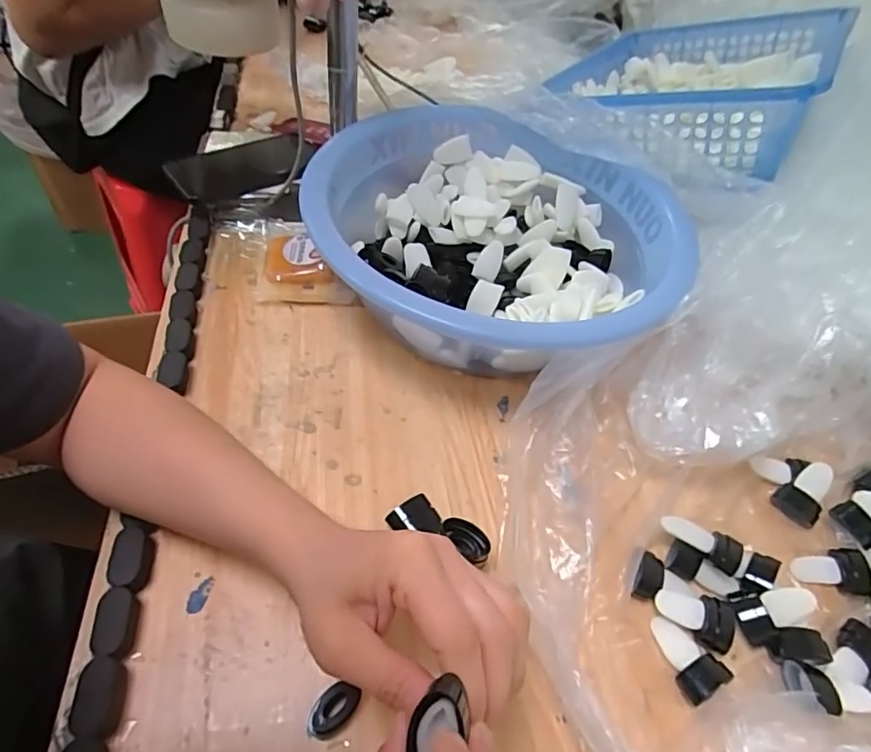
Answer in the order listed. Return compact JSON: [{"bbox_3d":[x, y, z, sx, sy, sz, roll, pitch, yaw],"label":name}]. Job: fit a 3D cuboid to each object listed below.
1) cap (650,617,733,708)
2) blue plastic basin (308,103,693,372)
[{"bbox_3d":[0.155,0.175,0.324,0.030,0.014,0.047,-21,58,-22],"label":"cap"},{"bbox_3d":[0.057,-0.121,0.488,0.304,0.115,0.327,4,52,-5],"label":"blue plastic basin"}]

